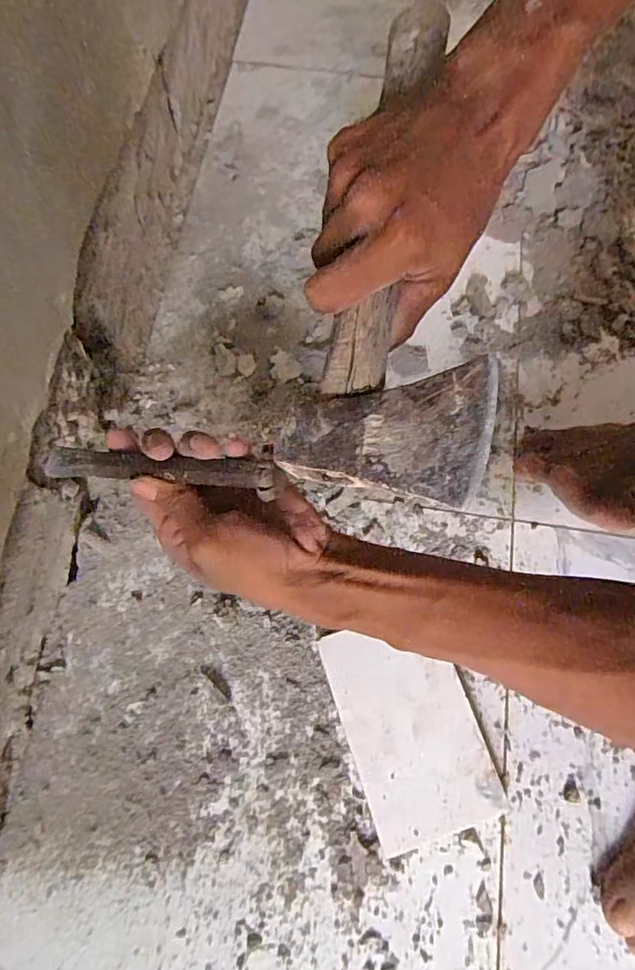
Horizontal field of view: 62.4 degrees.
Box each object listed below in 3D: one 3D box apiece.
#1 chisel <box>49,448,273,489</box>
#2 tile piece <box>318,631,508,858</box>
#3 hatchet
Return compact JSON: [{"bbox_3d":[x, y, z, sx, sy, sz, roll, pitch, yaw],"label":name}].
[{"bbox_3d":[-0.095,-0.011,0.305,0.149,0.009,0.017,3,71,17],"label":"chisel"},{"bbox_3d":[0.064,0.167,0.366,0.089,0.017,0.140,-18,73,-7],"label":"tile piece"},{"bbox_3d":[0.033,-0.127,0.263,0.086,0.044,0.283,3,72,0],"label":"hatchet"}]

